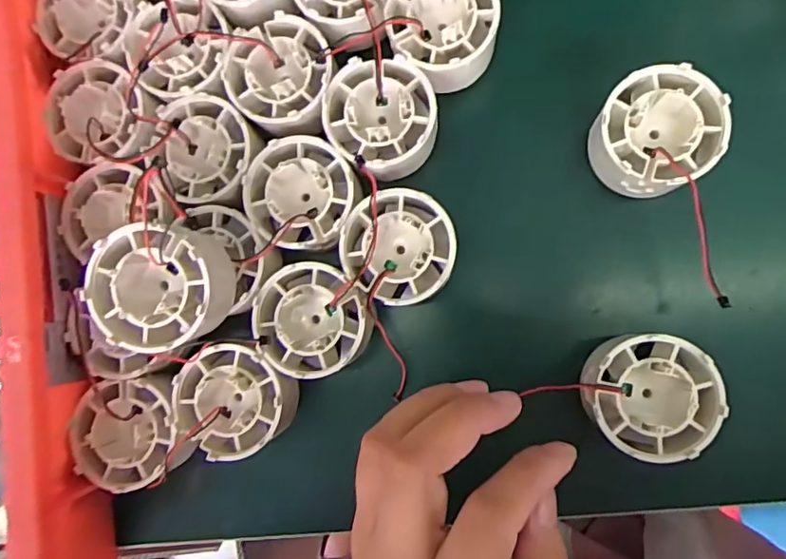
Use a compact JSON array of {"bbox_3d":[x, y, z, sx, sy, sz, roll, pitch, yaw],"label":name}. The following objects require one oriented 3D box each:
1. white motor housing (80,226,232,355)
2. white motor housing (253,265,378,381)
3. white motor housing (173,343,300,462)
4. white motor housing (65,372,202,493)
[{"bbox_3d":[-0.096,0.005,0.241,0.056,0.043,0.051,-1,86,7],"label":"white motor housing"},{"bbox_3d":[-0.037,0.019,0.273,0.050,0.045,0.050,0,86,7],"label":"white motor housing"},{"bbox_3d":[-0.075,0.056,0.267,0.052,0.028,0.052,0,86,7],"label":"white motor housing"},{"bbox_3d":[-0.125,0.073,0.273,0.052,0.031,0.050,0,89,7],"label":"white motor housing"}]

